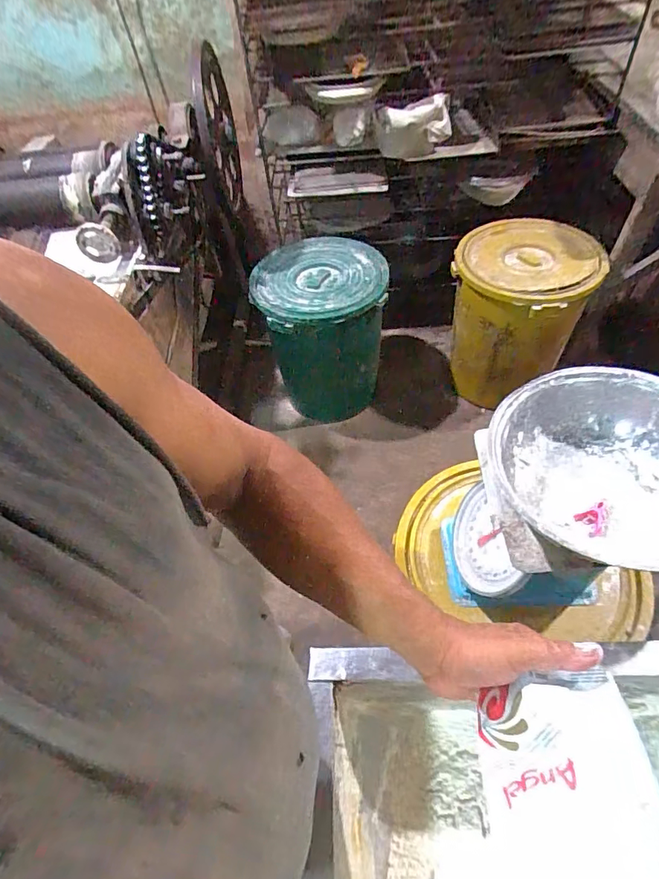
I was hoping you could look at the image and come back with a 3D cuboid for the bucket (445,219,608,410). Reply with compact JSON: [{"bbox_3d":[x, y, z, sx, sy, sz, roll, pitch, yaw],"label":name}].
[{"bbox_3d":[0.657,-0.426,1.664,0.435,0.536,0.359,27,61,23],"label":"bucket"}]

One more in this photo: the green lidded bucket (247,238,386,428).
[{"bbox_3d":[-0.011,-0.375,1.685,0.416,0.561,0.458,1,54,7],"label":"green lidded bucket"}]

